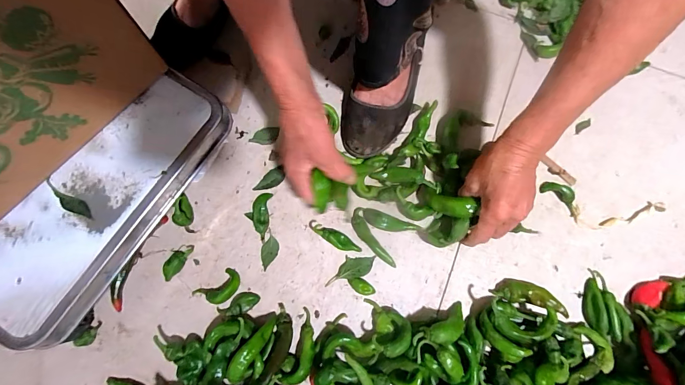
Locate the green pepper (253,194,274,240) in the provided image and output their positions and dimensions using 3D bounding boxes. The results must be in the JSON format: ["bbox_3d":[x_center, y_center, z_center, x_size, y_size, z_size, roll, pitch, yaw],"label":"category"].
[{"bbox_3d":[-0.111,0.031,0.442,0.025,0.013,0.063,4,75,1],"label":"green pepper"}]

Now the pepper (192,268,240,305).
[{"bbox_3d":[-0.157,0.123,0.416,0.056,0.013,0.035,-36,78,-9],"label":"pepper"}]

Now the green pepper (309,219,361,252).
[{"bbox_3d":[-0.011,0.057,0.431,0.076,0.018,0.019,34,77,8],"label":"green pepper"}]

